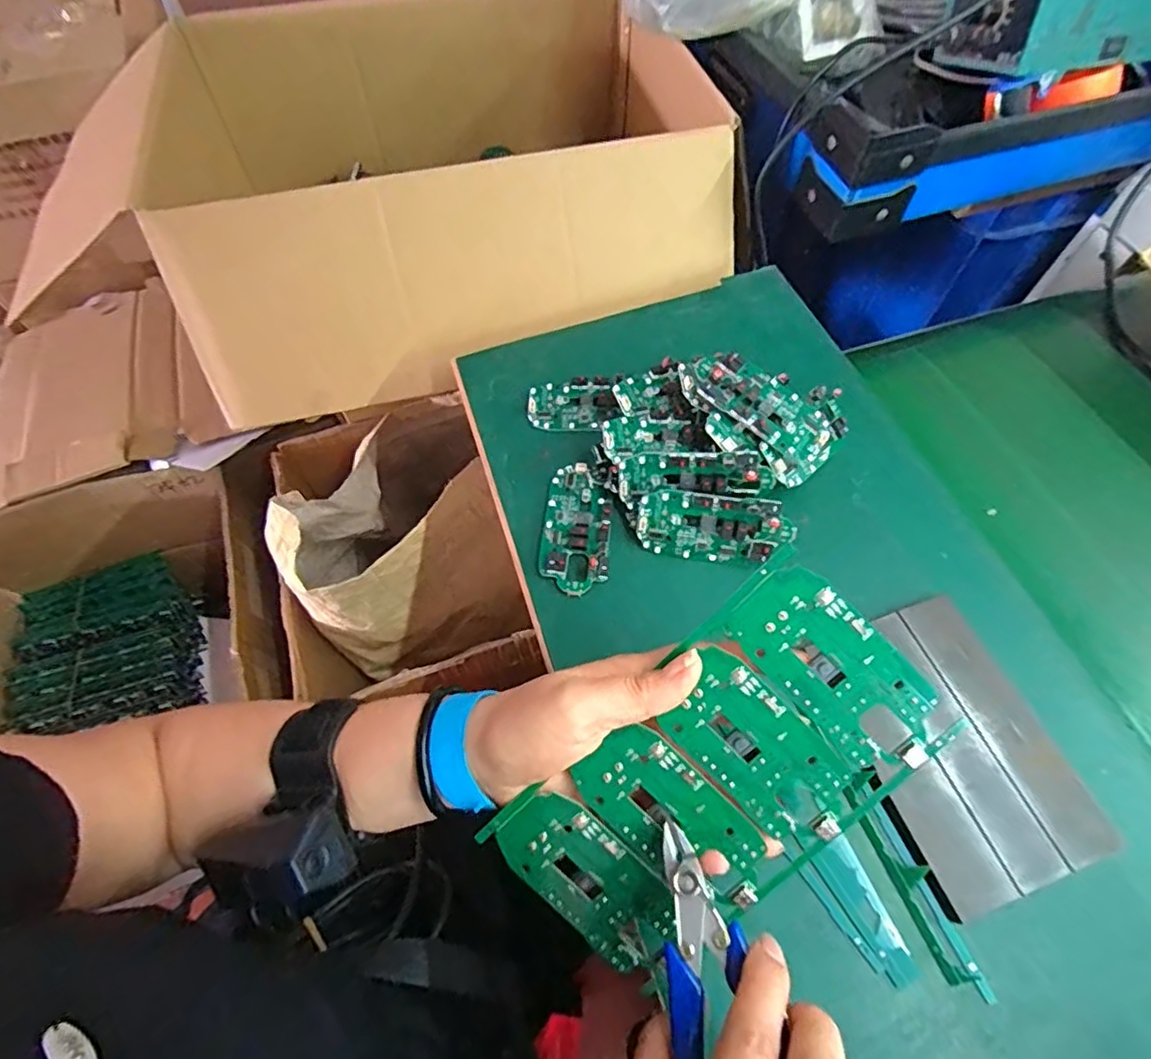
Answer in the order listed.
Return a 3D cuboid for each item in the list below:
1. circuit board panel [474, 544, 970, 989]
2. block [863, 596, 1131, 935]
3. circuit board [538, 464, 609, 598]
[{"bbox_3d":[0.061,0.111,0.263,0.187,0.004,0.104,-45,92,8],"label":"circuit board panel"},{"bbox_3d":[0.210,0.120,0.338,0.101,0.012,0.147,-19,63,-10],"label":"block"},{"bbox_3d":[0.000,-0.003,0.417,0.045,0.015,0.098,2,61,2],"label":"circuit board"}]

